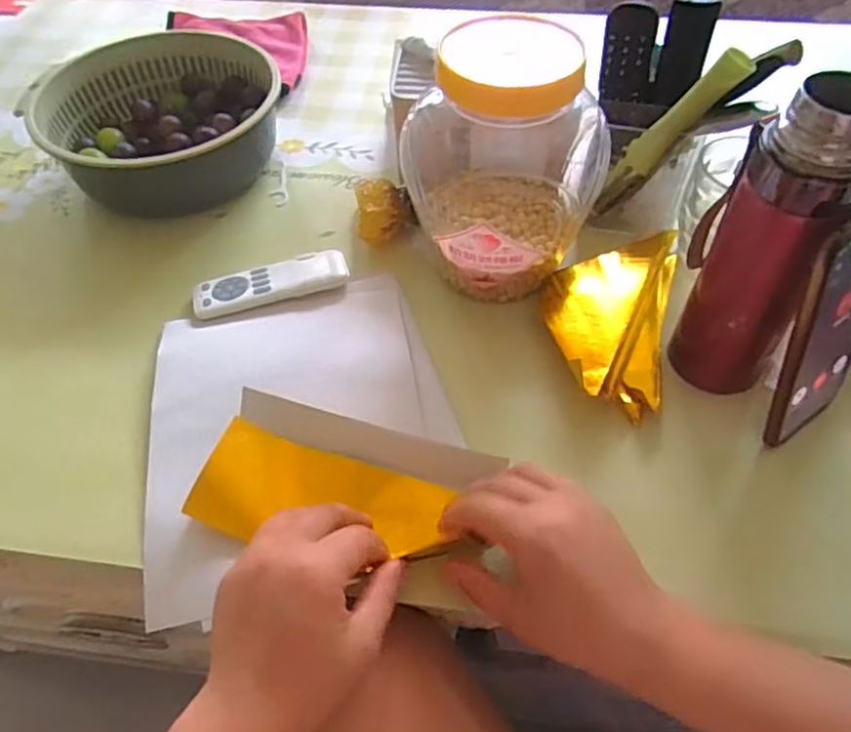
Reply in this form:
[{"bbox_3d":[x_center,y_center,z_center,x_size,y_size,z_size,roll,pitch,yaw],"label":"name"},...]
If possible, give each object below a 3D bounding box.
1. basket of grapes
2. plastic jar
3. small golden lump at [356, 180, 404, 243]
[{"bbox_3d":[-0.256,-0.244,0.652,0.223,0.075,0.187,-13,54,-9],"label":"basket of grapes"},{"bbox_3d":[0.050,-0.154,0.507,0.116,0.185,0.154,-17,54,-12],"label":"plastic jar"},{"bbox_3d":[-0.040,-0.137,0.592,0.042,0.037,0.067,-6,53,-3],"label":"small golden lump"}]

